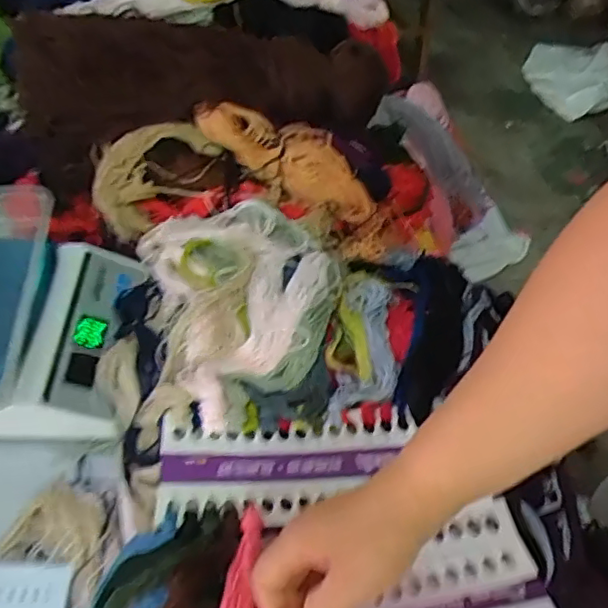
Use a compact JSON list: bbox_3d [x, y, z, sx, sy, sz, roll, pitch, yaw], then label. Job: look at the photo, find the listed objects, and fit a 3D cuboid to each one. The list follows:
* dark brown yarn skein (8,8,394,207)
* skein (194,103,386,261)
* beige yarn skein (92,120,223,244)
[{"bbox_3d":[-0.116,-0.239,0.677,0.397,0.138,0.132,-9,51,-11],"label":"dark brown yarn skein"},{"bbox_3d":[-0.001,-0.144,0.665,0.251,0.046,0.087,34,56,-12],"label":"skein"},{"bbox_3d":[-0.160,-0.140,0.657,0.131,0.083,0.092,-30,58,-24],"label":"beige yarn skein"}]

